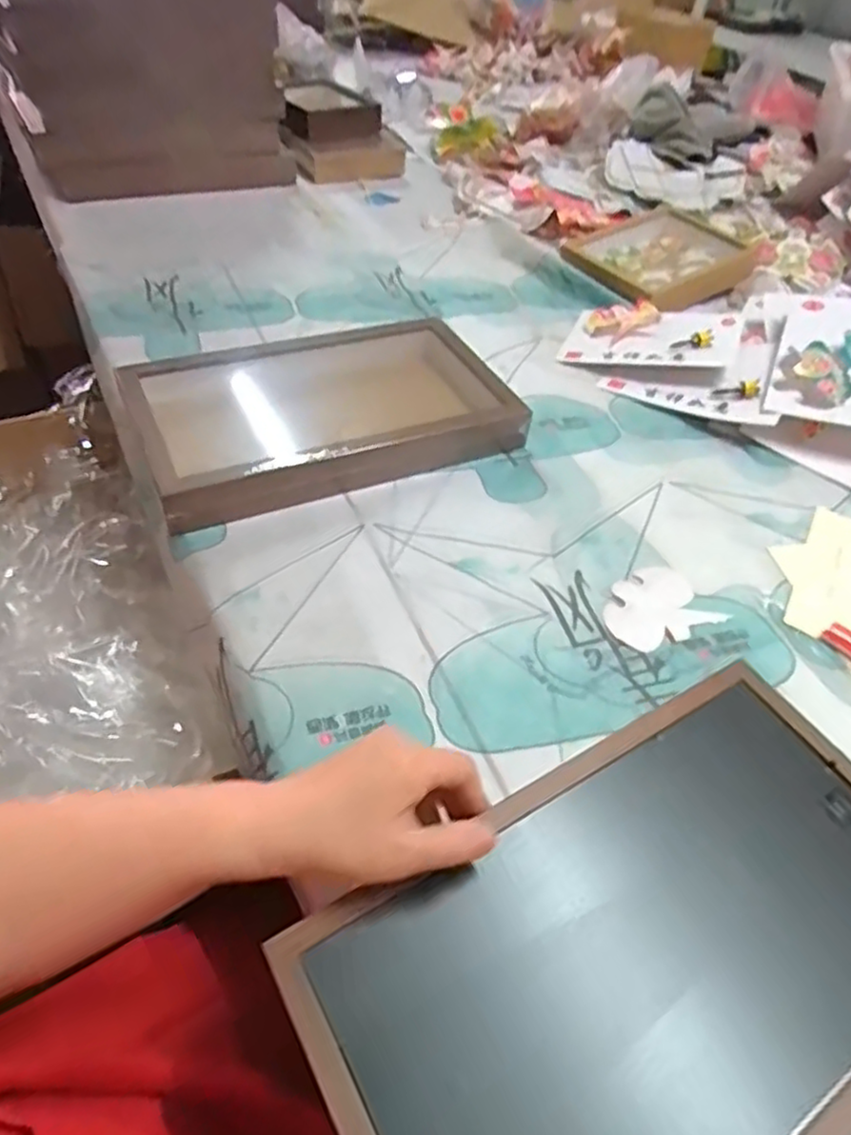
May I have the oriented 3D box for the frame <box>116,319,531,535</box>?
[{"bbox_3d":[-0.098,-0.152,0.668,0.331,0.054,0.196,-17,51,-21],"label":"frame"}]

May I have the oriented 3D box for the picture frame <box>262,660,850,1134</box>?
[{"bbox_3d":[0.121,0.189,0.347,0.345,0.014,0.196,-23,54,-23],"label":"picture frame"}]

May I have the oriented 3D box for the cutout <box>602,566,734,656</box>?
[{"bbox_3d":[0.185,0.032,0.557,0.093,0.004,0.070,-20,51,-22],"label":"cutout"}]

